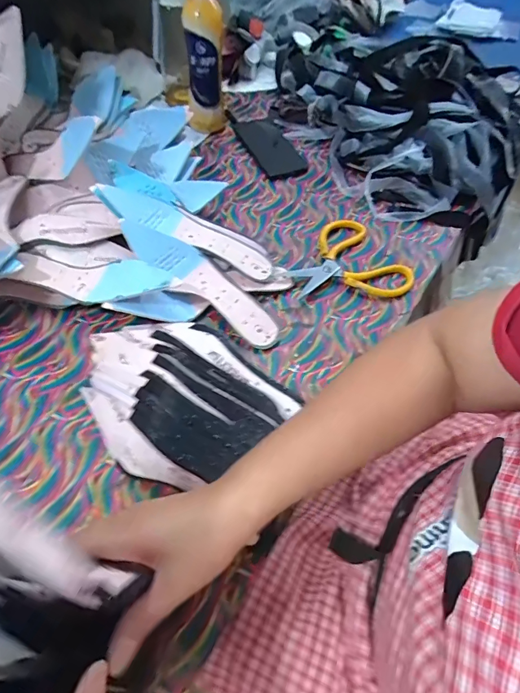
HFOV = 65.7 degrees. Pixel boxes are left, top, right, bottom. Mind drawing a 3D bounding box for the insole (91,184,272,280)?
[{"bbox_3d":[-0.093,-0.154,0.531,0.232,0.030,0.055,24,57,-7],"label":"insole"}]

